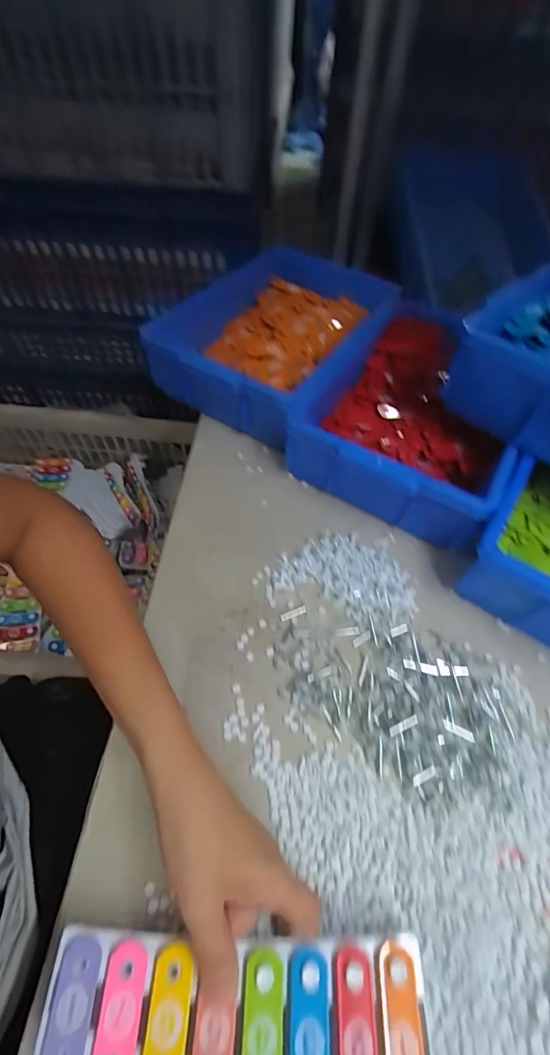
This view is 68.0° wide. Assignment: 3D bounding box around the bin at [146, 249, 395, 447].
[{"bbox_3d":[0.011,-0.277,0.616,0.245,0.101,0.363,26,57,15],"label":"bin"}]

